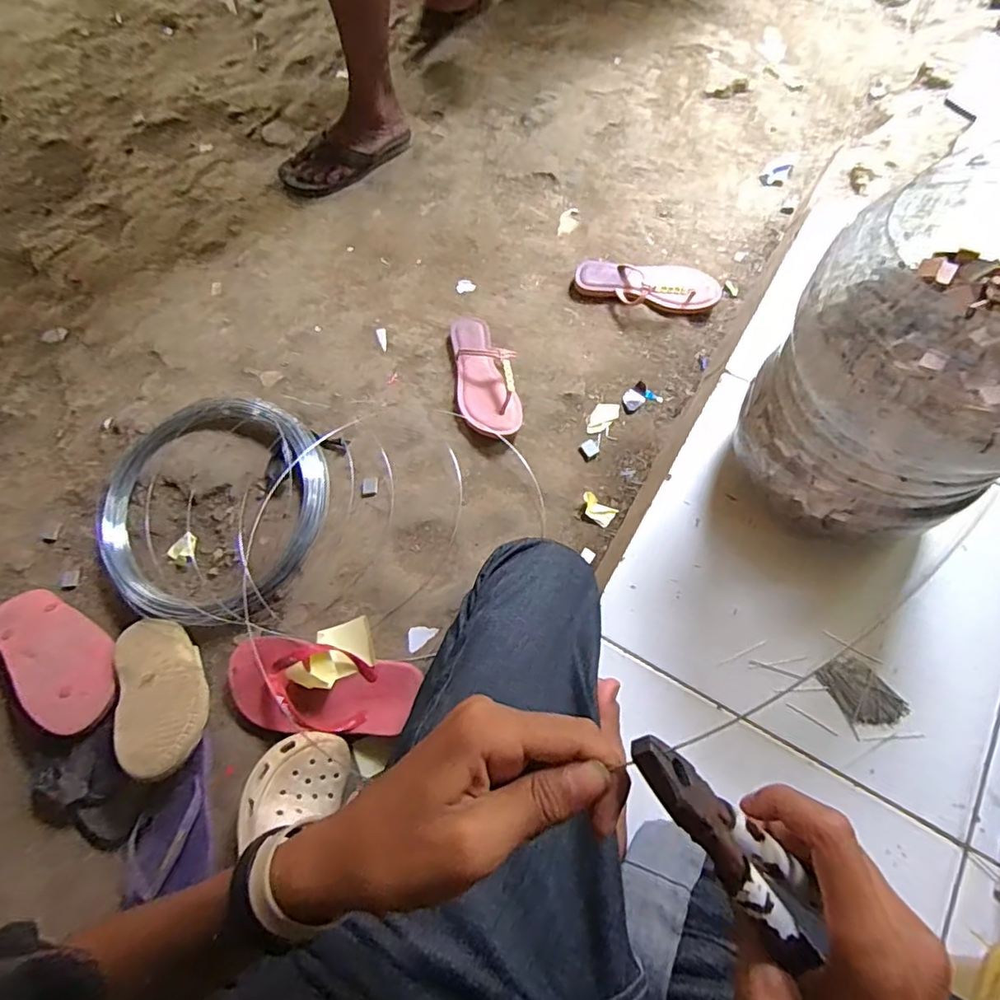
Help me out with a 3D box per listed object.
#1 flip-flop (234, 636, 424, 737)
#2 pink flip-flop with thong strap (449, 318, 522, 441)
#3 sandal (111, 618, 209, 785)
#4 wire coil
[{"bbox_3d":[-0.236,0.240,0.711,0.246,0.050,0.111,10,71,6],"label":"flip-flop"},{"bbox_3d":[-0.024,-0.202,0.861,0.094,0.048,0.224,-8,70,0],"label":"pink flip-flop with thong strap"},{"bbox_3d":[-0.434,0.237,0.716,0.107,0.042,0.226,-34,52,-10],"label":"sandal"},{"bbox_3d":[-0.434,0.000,0.819,0.354,0.055,0.330,-1,67,2],"label":"wire coil"}]

